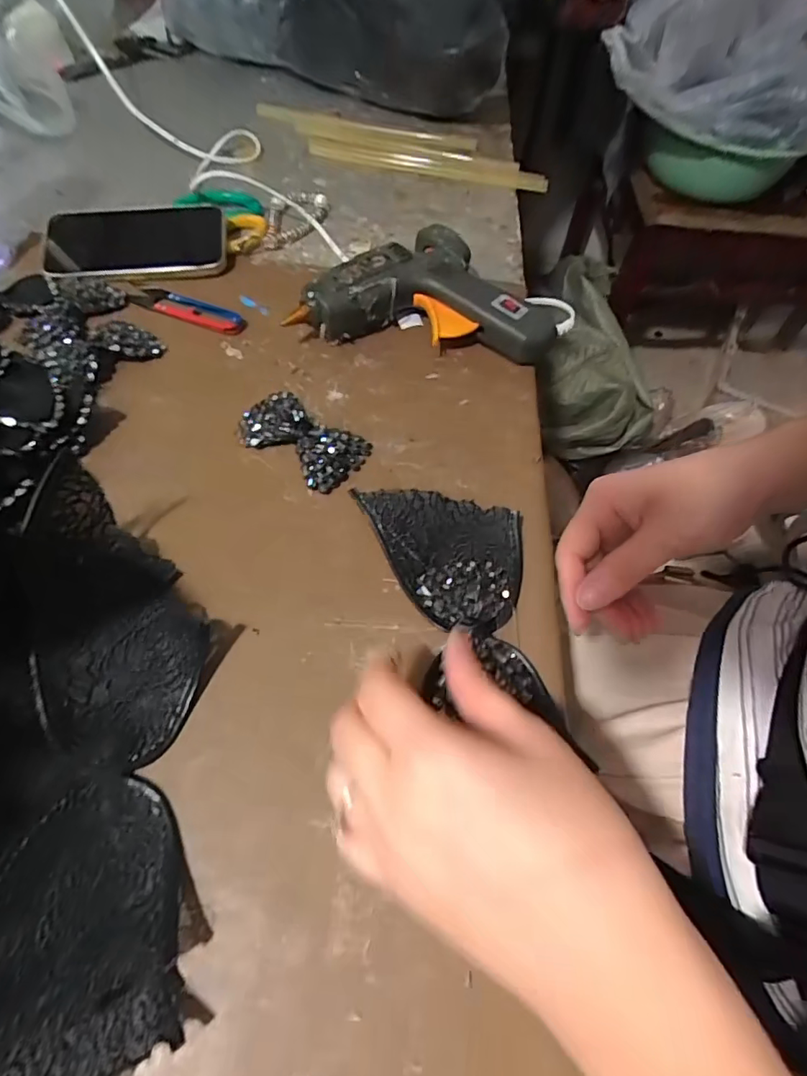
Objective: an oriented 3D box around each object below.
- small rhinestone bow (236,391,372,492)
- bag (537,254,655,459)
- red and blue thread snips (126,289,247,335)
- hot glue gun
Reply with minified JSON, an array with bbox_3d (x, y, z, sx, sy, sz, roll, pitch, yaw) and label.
[{"bbox_3d":[-0.073,-0.074,0.380,0.091,0.016,0.055,32,63,15],"label":"small rhinestone bow"},{"bbox_3d":[0.422,-0.407,1.135,0.272,0.148,0.449,3,79,-1],"label":"bag"},{"bbox_3d":[-0.187,-0.197,0.450,0.108,0.009,0.025,25,61,12],"label":"red and blue thread snips"},{"bbox_3d":[0.029,-0.210,0.448,0.227,0.049,0.121,6,59,1],"label":"hot glue gun"}]

